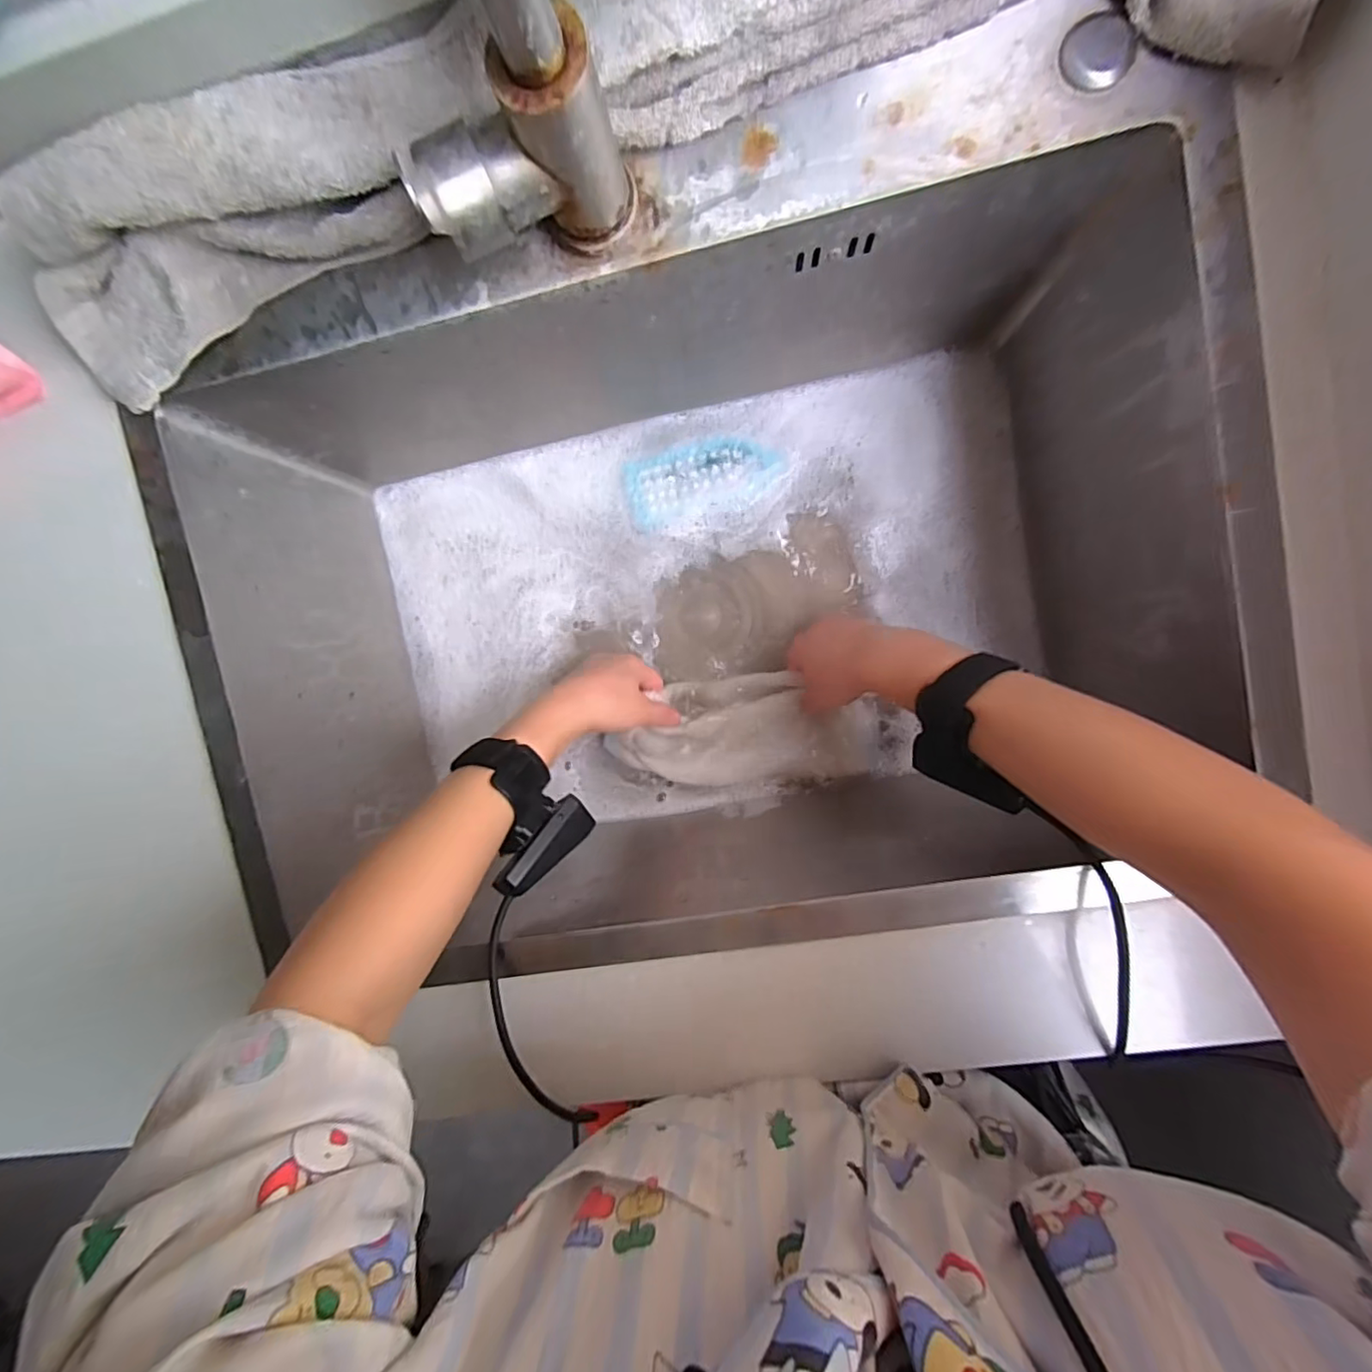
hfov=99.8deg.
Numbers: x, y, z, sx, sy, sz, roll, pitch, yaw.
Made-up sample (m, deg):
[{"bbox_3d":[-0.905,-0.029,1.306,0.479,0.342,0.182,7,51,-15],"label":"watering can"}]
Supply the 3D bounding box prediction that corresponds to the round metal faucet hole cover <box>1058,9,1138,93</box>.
[{"bbox_3d":[0.192,-0.295,0.269,0.029,0.004,0.031,1,96,6],"label":"round metal faucet hole cover"}]

